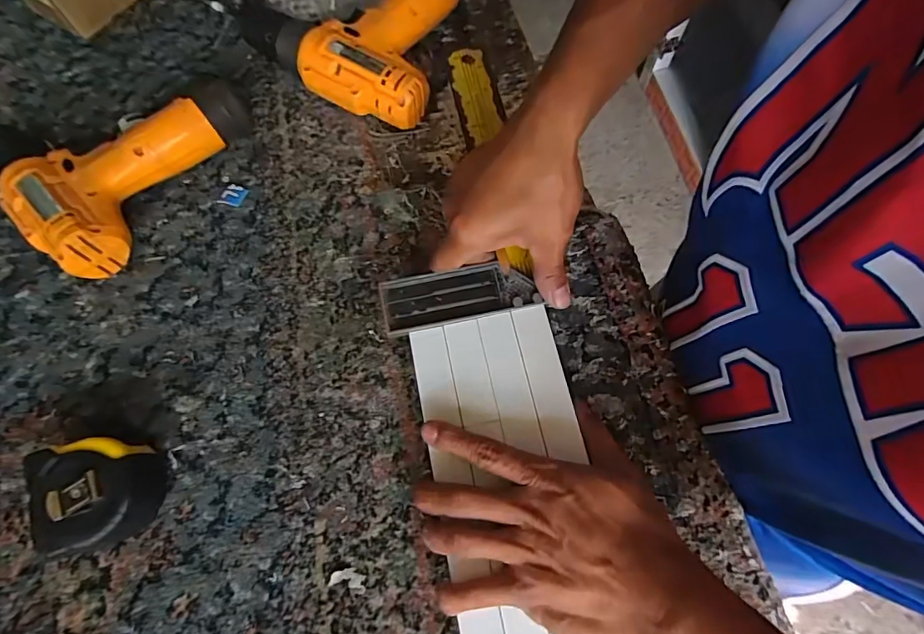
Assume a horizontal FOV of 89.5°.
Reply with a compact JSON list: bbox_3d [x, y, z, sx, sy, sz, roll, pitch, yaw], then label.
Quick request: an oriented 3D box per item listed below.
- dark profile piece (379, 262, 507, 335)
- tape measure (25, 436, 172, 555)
[{"bbox_3d":[-0.014,-0.015,0.342,0.089,0.005,0.040,-13,69,-6],"label":"dark profile piece"},{"bbox_3d":[-0.233,0.114,0.307,0.068,0.046,0.069,-19,66,-5],"label":"tape measure"}]

